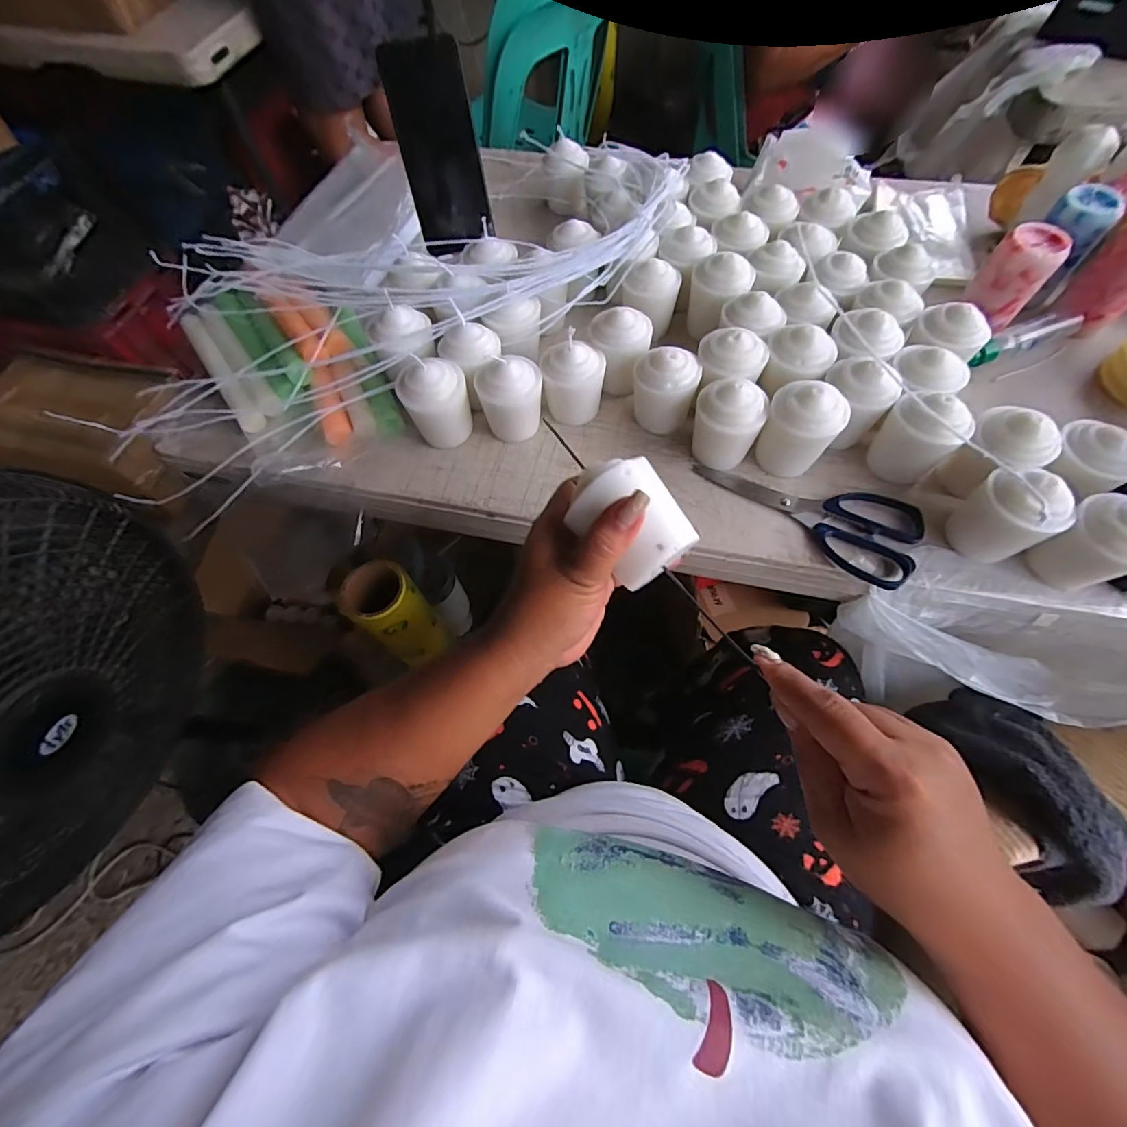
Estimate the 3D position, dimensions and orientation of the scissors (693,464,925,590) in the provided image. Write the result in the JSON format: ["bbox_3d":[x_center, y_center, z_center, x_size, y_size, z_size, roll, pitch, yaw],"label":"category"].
[{"bbox_3d":[0.209,-0.054,0.417,0.184,0.010,0.076,35,70,18],"label":"scissors"}]

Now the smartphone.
[{"bbox_3d":[-0.121,-0.401,0.485,0.073,0.157,0.009,-13,41,-4],"label":"smartphone"}]

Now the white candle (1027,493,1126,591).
[{"bbox_3d":[0.377,-0.012,0.352,0.054,0.069,0.056,-25,65,-9],"label":"white candle"}]

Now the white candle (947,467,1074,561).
[{"bbox_3d":[0.327,-0.035,0.364,0.044,0.068,0.056,-30,66,-12],"label":"white candle"}]

